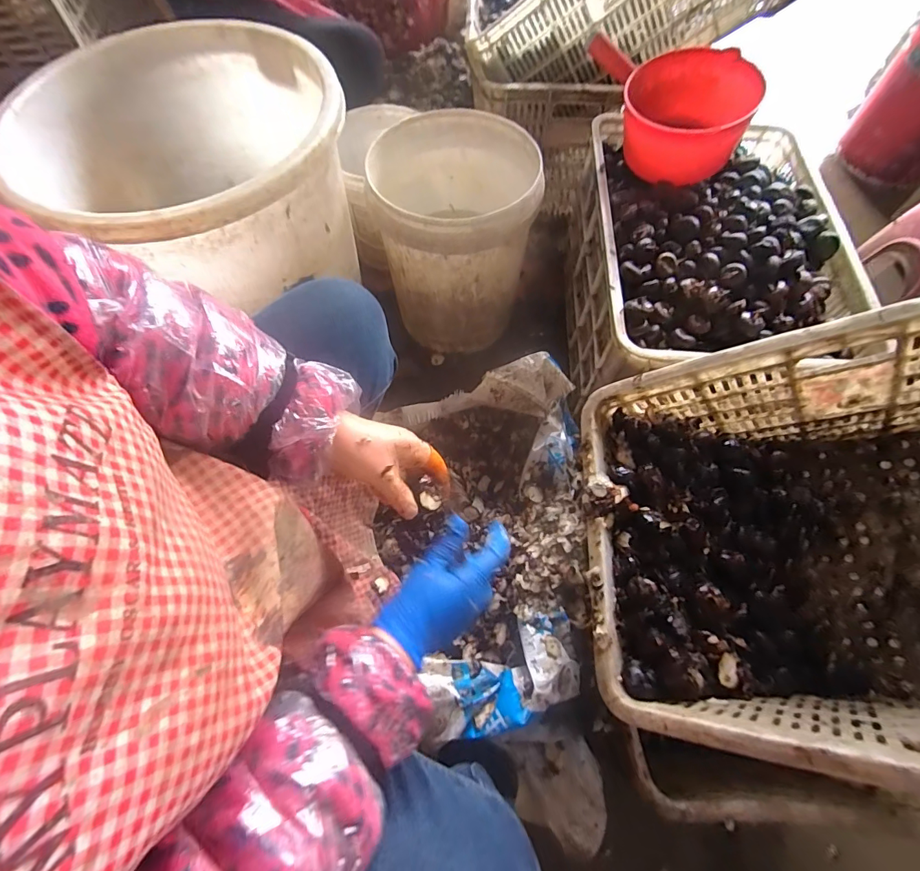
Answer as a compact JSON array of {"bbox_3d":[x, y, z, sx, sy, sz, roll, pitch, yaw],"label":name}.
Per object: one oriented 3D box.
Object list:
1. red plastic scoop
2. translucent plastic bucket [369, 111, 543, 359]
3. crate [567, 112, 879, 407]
[{"bbox_3d":[0.339,-0.552,0.747,0.265,0.104,0.189,15,66,7],"label":"red plastic scoop"},{"bbox_3d":[-0.005,-0.394,0.890,0.278,0.336,0.304,0,66,0],"label":"translucent plastic bucket"},{"bbox_3d":[0.445,-0.326,0.836,0.401,0.281,0.569,2,66,1],"label":"crate"}]

